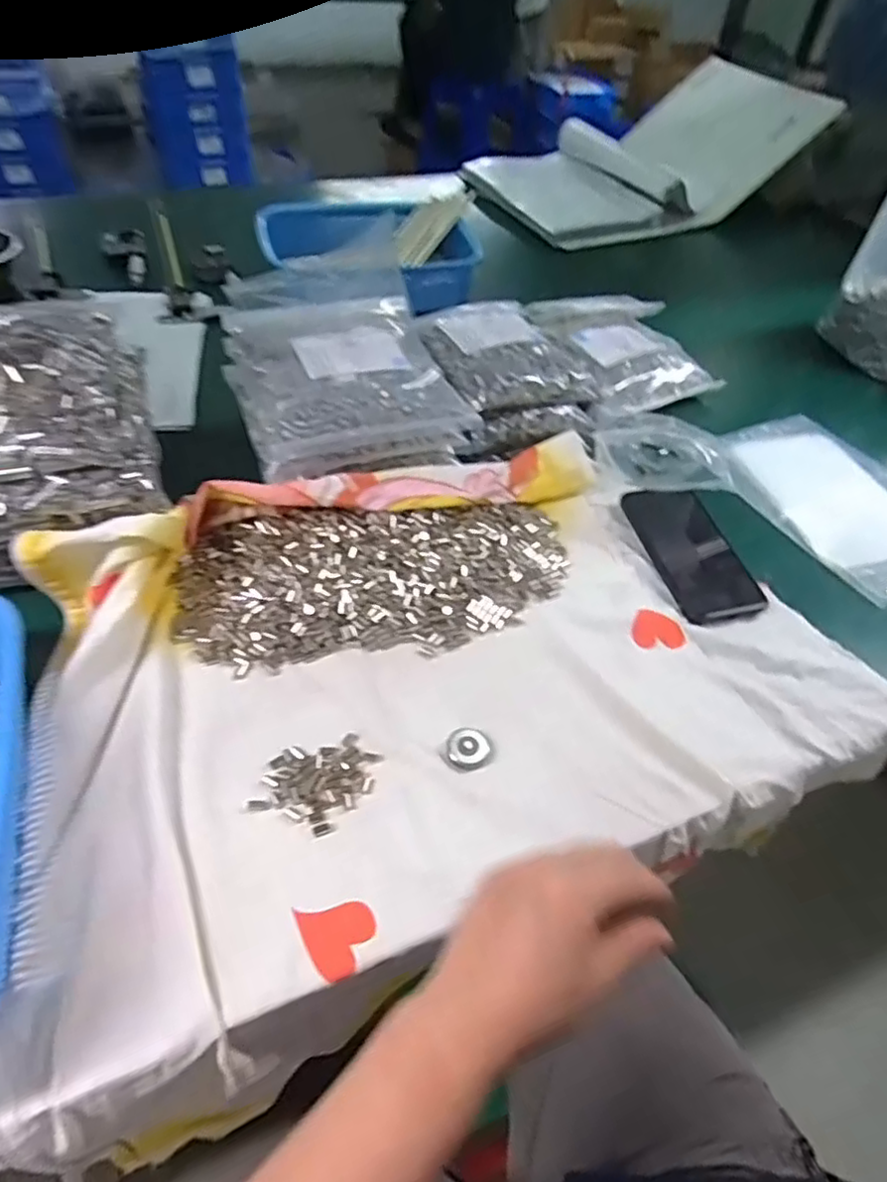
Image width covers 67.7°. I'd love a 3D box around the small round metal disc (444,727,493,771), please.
[{"bbox_3d":[0.019,0.113,0.477,0.032,0.004,0.035,16,50,8],"label":"small round metal disc"}]

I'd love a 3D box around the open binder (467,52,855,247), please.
[{"bbox_3d":[0.349,-0.822,1.238,0.615,0.195,0.387,-16,53,-18],"label":"open binder"}]

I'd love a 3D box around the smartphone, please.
[{"bbox_3d":[0.239,-0.042,0.628,0.090,0.011,0.169,-7,51,-12],"label":"smartphone"}]

